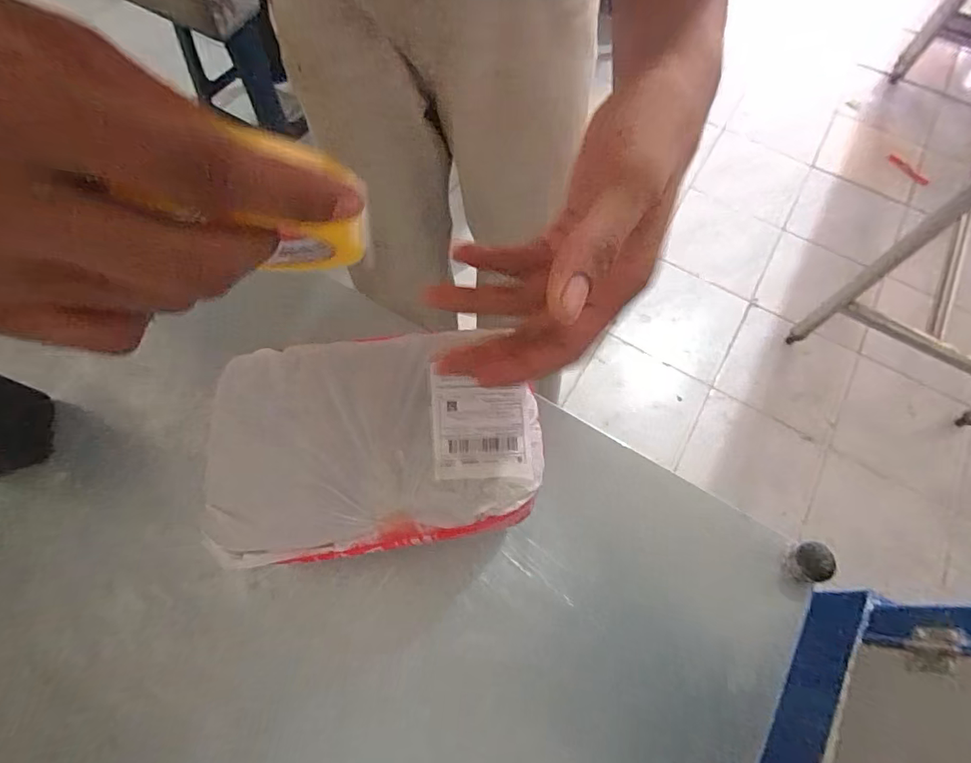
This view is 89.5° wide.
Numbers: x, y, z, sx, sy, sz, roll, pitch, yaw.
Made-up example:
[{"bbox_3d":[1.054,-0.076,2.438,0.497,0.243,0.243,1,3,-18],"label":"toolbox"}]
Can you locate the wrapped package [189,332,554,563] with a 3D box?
[{"bbox_3d":[-0.068,0.033,0.287,0.191,0.035,0.122,-7,67,-2],"label":"wrapped package"}]

